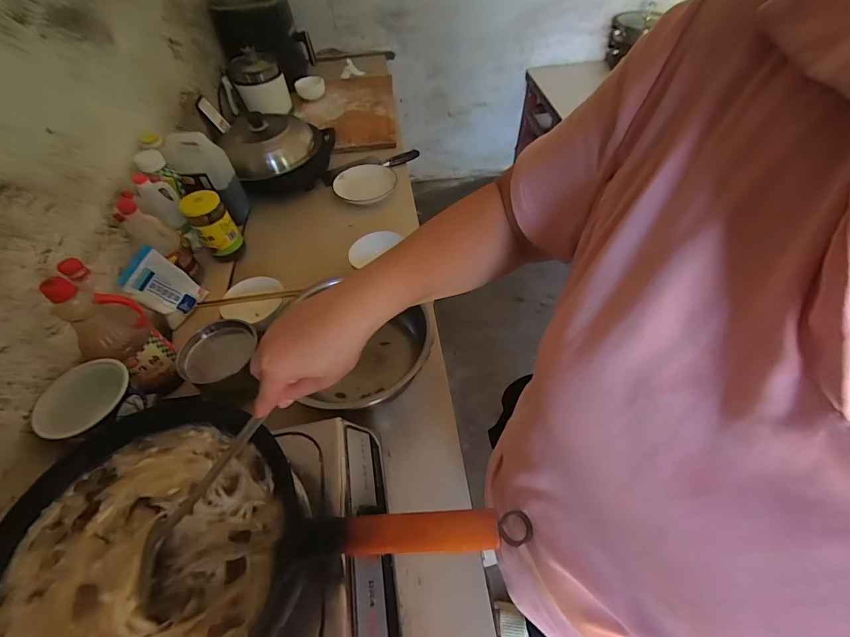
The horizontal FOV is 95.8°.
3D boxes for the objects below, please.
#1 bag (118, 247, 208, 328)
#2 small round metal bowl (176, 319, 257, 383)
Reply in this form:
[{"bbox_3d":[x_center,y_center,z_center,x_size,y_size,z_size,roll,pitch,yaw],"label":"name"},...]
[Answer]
[{"bbox_3d":[-0.535,-0.067,0.790,0.028,0.142,0.101,-9,47,31],"label":"bag"},{"bbox_3d":[-0.372,0.062,0.684,0.115,0.030,0.124,-1,51,2],"label":"small round metal bowl"}]

